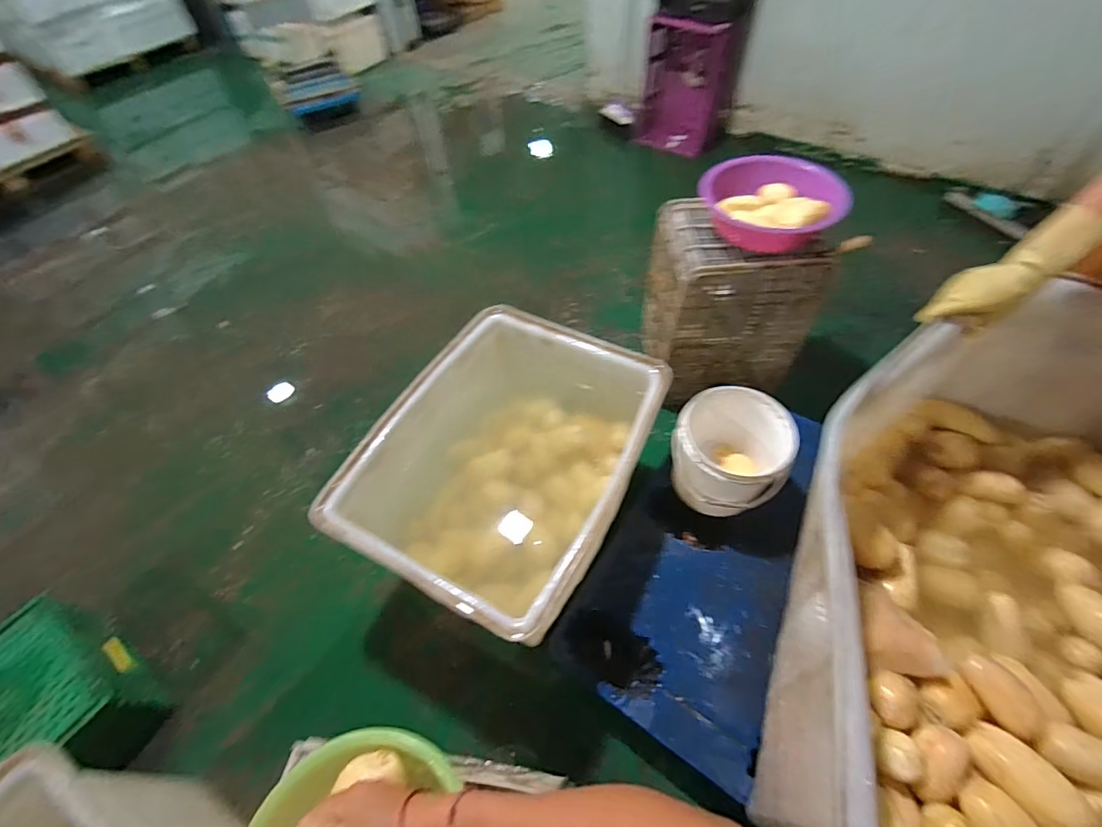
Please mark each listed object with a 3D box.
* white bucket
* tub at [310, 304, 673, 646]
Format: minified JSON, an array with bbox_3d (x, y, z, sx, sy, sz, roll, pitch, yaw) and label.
[{"bbox_3d":[0.478,0.107,1.290,0.284,0.229,0.267,-2,54,3],"label":"white bucket"},{"bbox_3d":[-0.114,0.157,1.315,0.626,0.375,0.779,23,59,19],"label":"tub"}]

